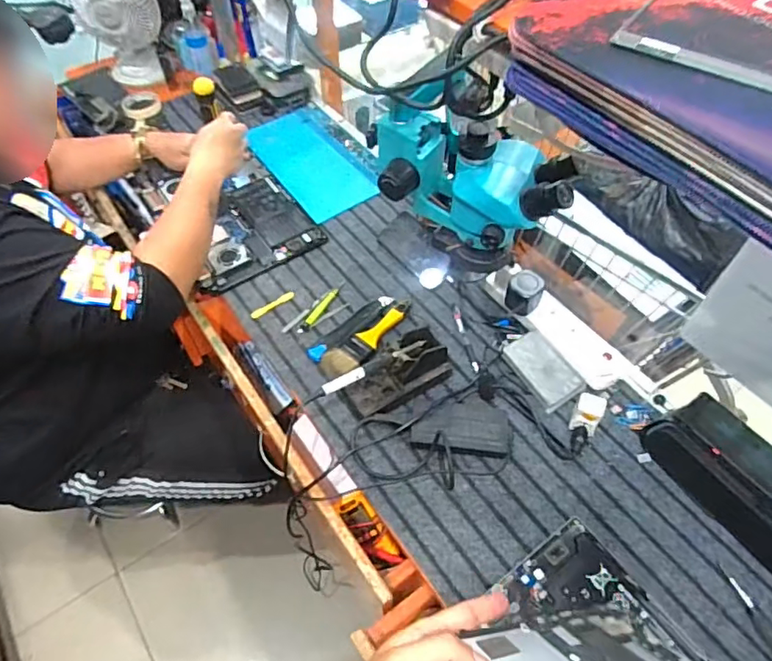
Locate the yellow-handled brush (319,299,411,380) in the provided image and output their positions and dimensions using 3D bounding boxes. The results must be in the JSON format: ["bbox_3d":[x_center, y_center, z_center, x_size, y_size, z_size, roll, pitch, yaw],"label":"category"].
[{"bbox_3d":[-0.024,0.016,0.903,0.194,0.019,0.058,-35,61,-23],"label":"yellow-handled brush"}]

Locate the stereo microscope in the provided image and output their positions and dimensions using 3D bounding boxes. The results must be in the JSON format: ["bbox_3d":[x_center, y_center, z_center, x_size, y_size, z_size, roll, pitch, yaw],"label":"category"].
[{"bbox_3d":[0.121,-0.201,0.796,0.280,0.207,0.157,28,59,19],"label":"stereo microscope"}]

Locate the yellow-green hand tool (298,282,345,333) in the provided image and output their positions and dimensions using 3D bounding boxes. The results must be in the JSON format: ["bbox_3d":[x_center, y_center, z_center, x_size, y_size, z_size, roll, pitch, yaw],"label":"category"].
[{"bbox_3d":[-0.110,-0.042,0.951,0.018,0.015,0.126,26,58,18],"label":"yellow-green hand tool"}]

